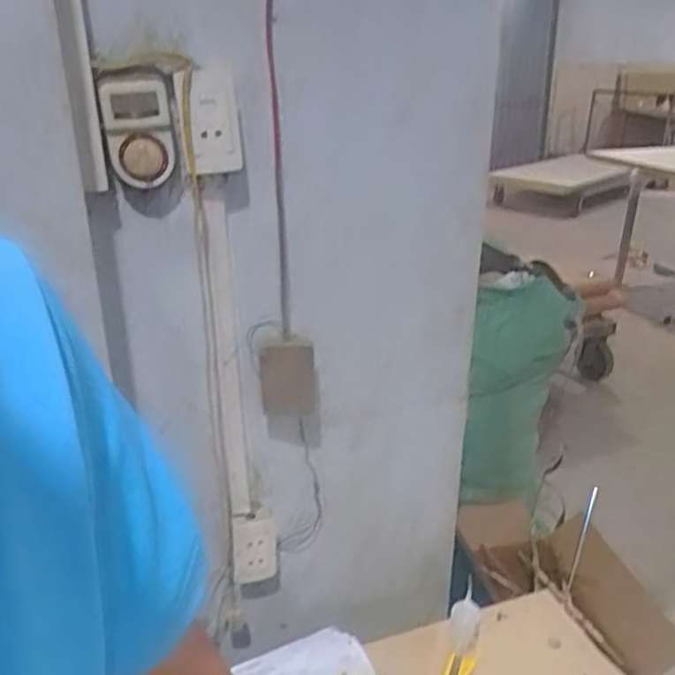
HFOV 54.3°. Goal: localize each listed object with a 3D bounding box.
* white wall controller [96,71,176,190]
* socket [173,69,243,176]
[{"bbox_3d":[-0.238,-0.247,0.787,0.080,0.128,0.041,-8,26,-17],"label":"white wall controller"},{"bbox_3d":[-0.156,-0.265,0.815,0.072,0.115,0.045,5,25,9],"label":"socket"}]

